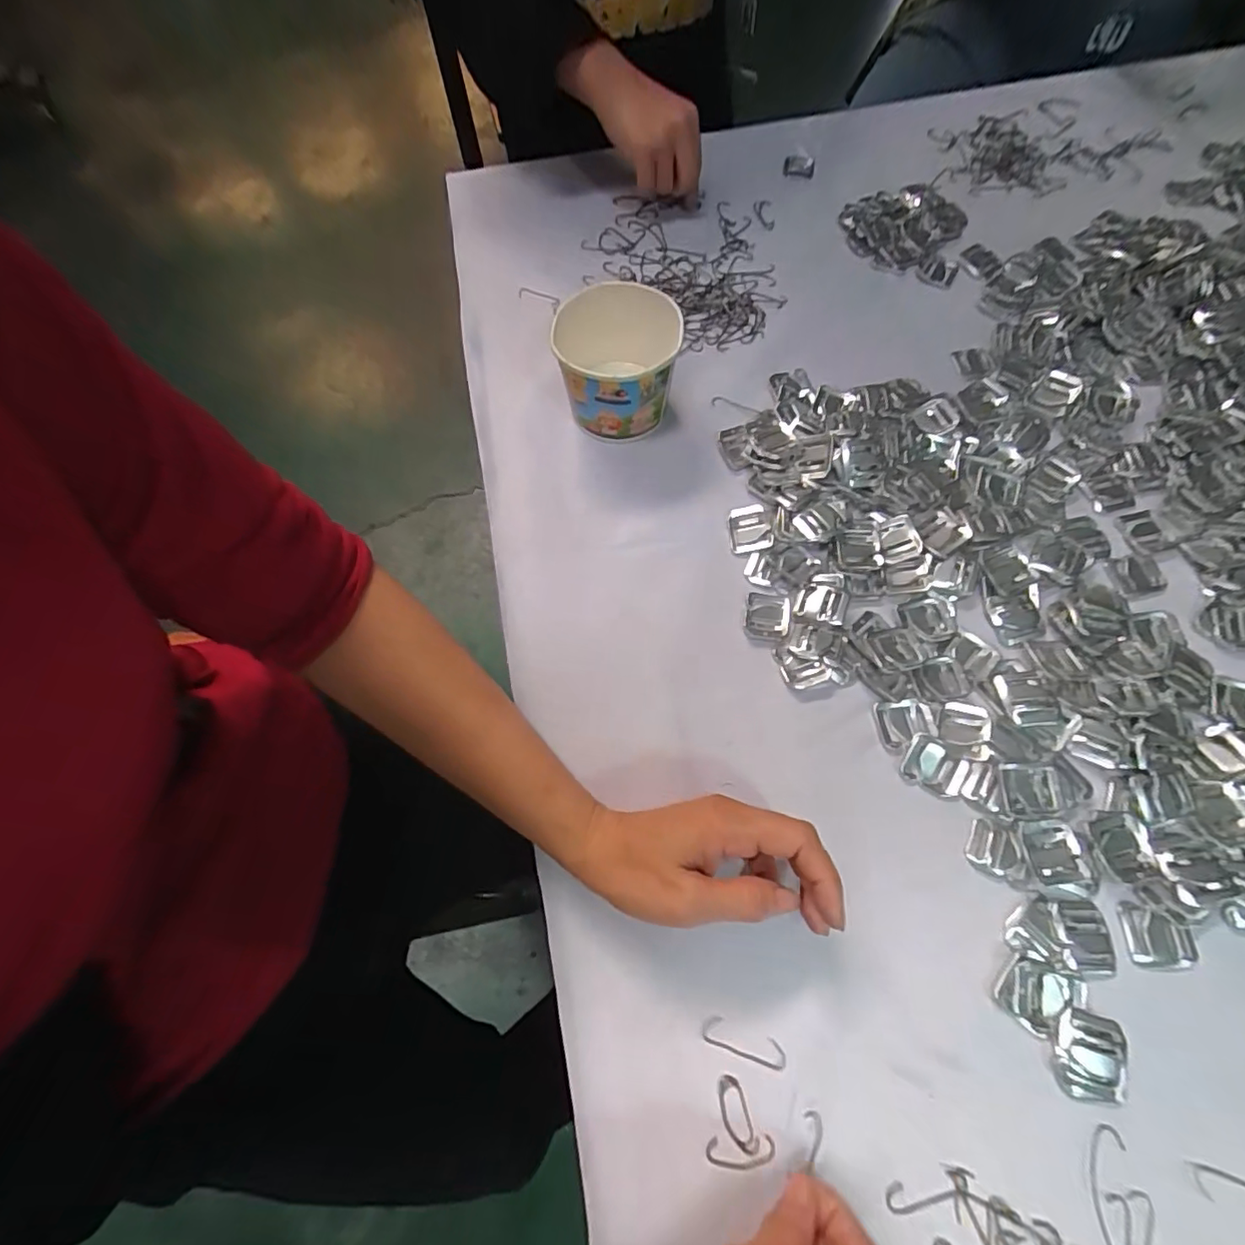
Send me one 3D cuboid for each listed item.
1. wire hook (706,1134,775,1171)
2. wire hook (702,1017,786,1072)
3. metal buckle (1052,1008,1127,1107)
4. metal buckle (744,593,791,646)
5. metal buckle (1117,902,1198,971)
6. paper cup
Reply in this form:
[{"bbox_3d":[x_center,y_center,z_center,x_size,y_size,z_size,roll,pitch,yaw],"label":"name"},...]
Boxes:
[{"bbox_3d":[0.058,0.259,0.271,0.033,0.004,0.012,-5,67,0],"label":"wire hook"},{"bbox_3d":[0.064,0.219,0.289,0.043,0.004,0.013,17,69,9],"label":"wire hook"},{"bbox_3d":[0.231,0.216,0.275,0.027,0.013,0.038,8,68,6],"label":"metal buckle"},{"bbox_3d":[0.099,-0.003,0.378,0.030,0.005,0.036,11,68,7],"label":"metal buckle"},{"bbox_3d":[0.288,0.169,0.298,0.033,0.006,0.031,1,67,3],"label":"metal buckle"},{"bbox_3d":[-0.003,-0.189,0.416,0.085,0.074,0.087,-1,67,2],"label":"paper cup"}]

